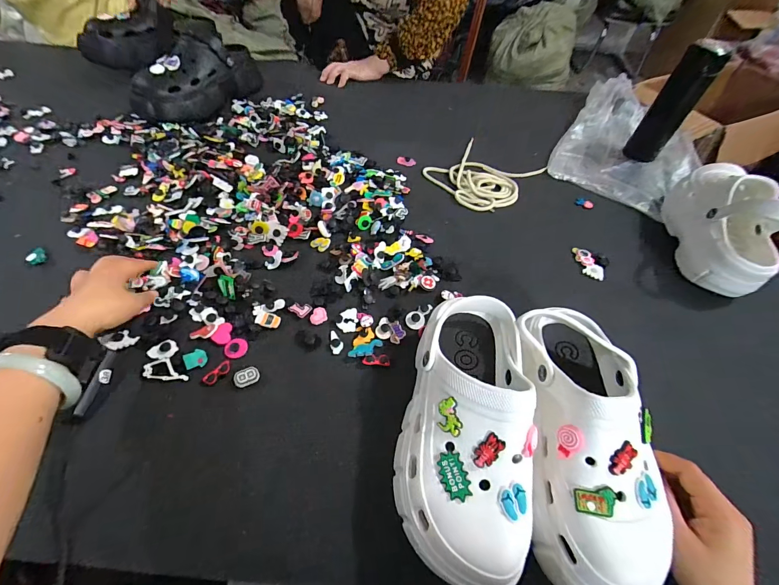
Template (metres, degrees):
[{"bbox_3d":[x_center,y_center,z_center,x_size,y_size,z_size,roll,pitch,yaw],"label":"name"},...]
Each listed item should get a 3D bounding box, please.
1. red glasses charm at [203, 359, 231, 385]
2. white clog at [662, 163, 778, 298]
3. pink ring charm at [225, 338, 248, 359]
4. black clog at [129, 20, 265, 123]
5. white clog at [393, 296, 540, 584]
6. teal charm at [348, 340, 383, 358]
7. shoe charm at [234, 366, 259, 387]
[{"bbox_3d":[-0.194,0.090,0.383,0.032,0.004,0.014,-37,78,-16],"label":"red glasses charm"},{"bbox_3d":[0.498,-0.111,0.507,0.086,0.117,0.236,18,55,8],"label":"white clog"},{"bbox_3d":[-0.184,0.066,0.407,0.026,0.004,0.026,2,54,-3],"label":"pink ring charm"},{"bbox_3d":[-0.384,-0.438,0.670,0.120,0.117,0.241,22,56,11],"label":"black clog"},{"bbox_3d":[0.073,0.115,0.322,0.113,0.109,0.247,11,54,4],"label":"white clog"},{"bbox_3d":[-0.028,0.068,0.410,0.043,0.008,0.021,-16,57,-15],"label":"teal charm"},{"bbox_3d":[-0.161,0.096,0.385,0.026,0.012,0.019,-26,60,-21],"label":"shoe charm"}]

